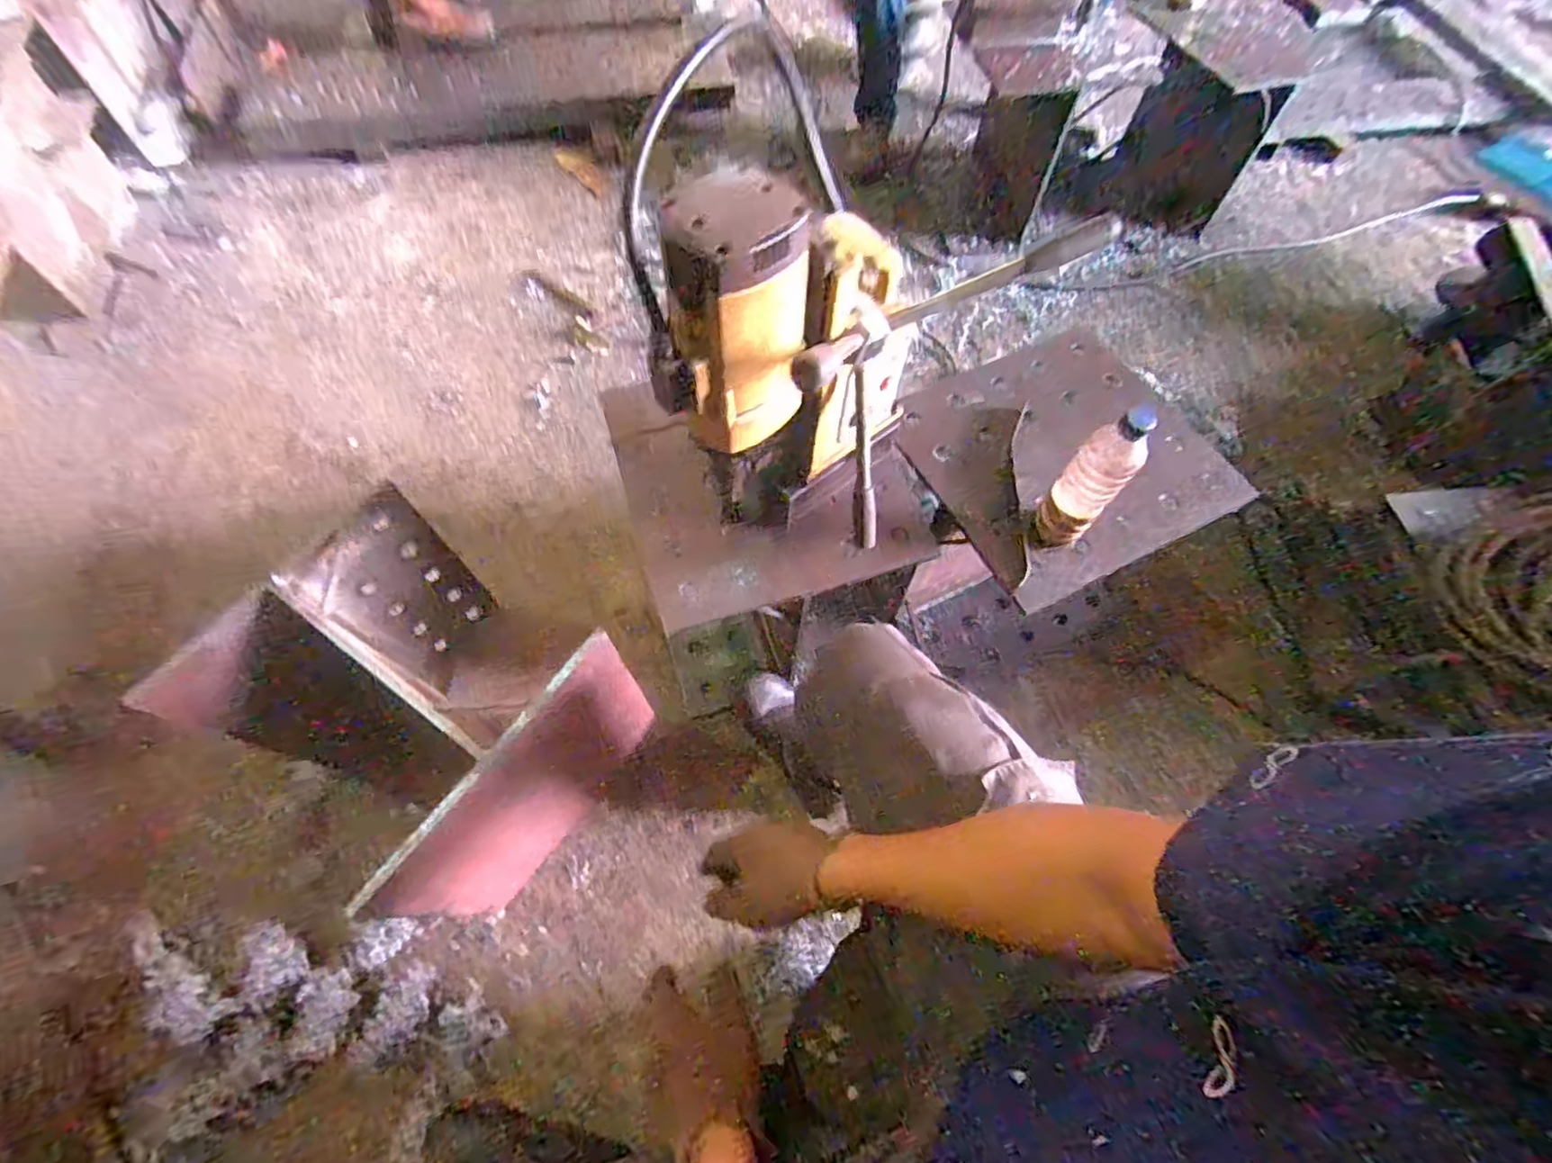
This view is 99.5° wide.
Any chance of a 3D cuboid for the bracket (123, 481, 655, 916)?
[{"bbox_3d":[-0.510,0.180,0.970,0.495,0.438,0.382,32,66,13],"label":"bracket"}]

